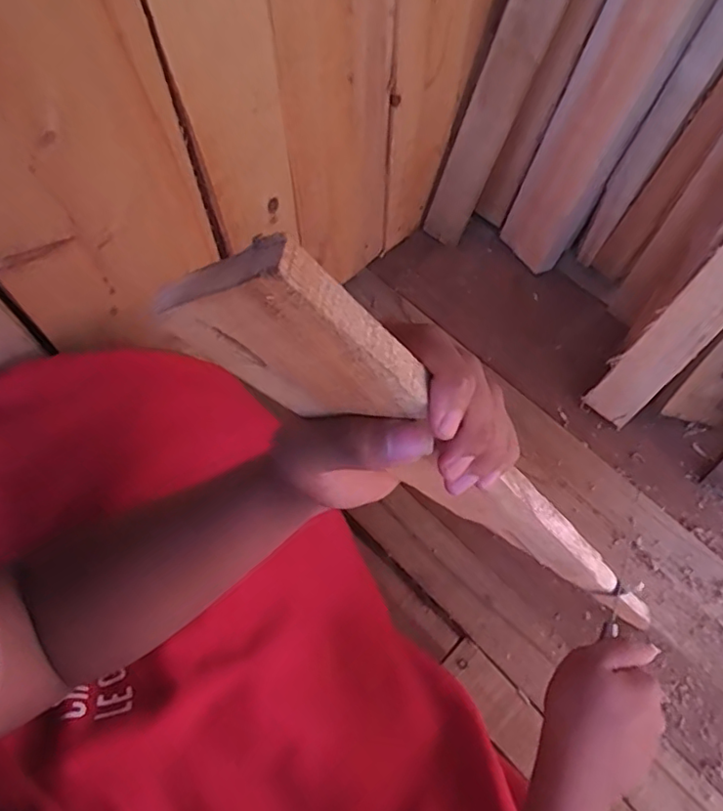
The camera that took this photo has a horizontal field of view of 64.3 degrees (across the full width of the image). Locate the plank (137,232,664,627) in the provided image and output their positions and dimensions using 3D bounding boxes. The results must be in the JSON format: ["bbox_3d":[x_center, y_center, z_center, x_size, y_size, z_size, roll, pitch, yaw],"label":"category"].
[{"bbox_3d":[0.089,0.071,0.354,0.065,0.500,0.015,-11,58,33],"label":"plank"}]

